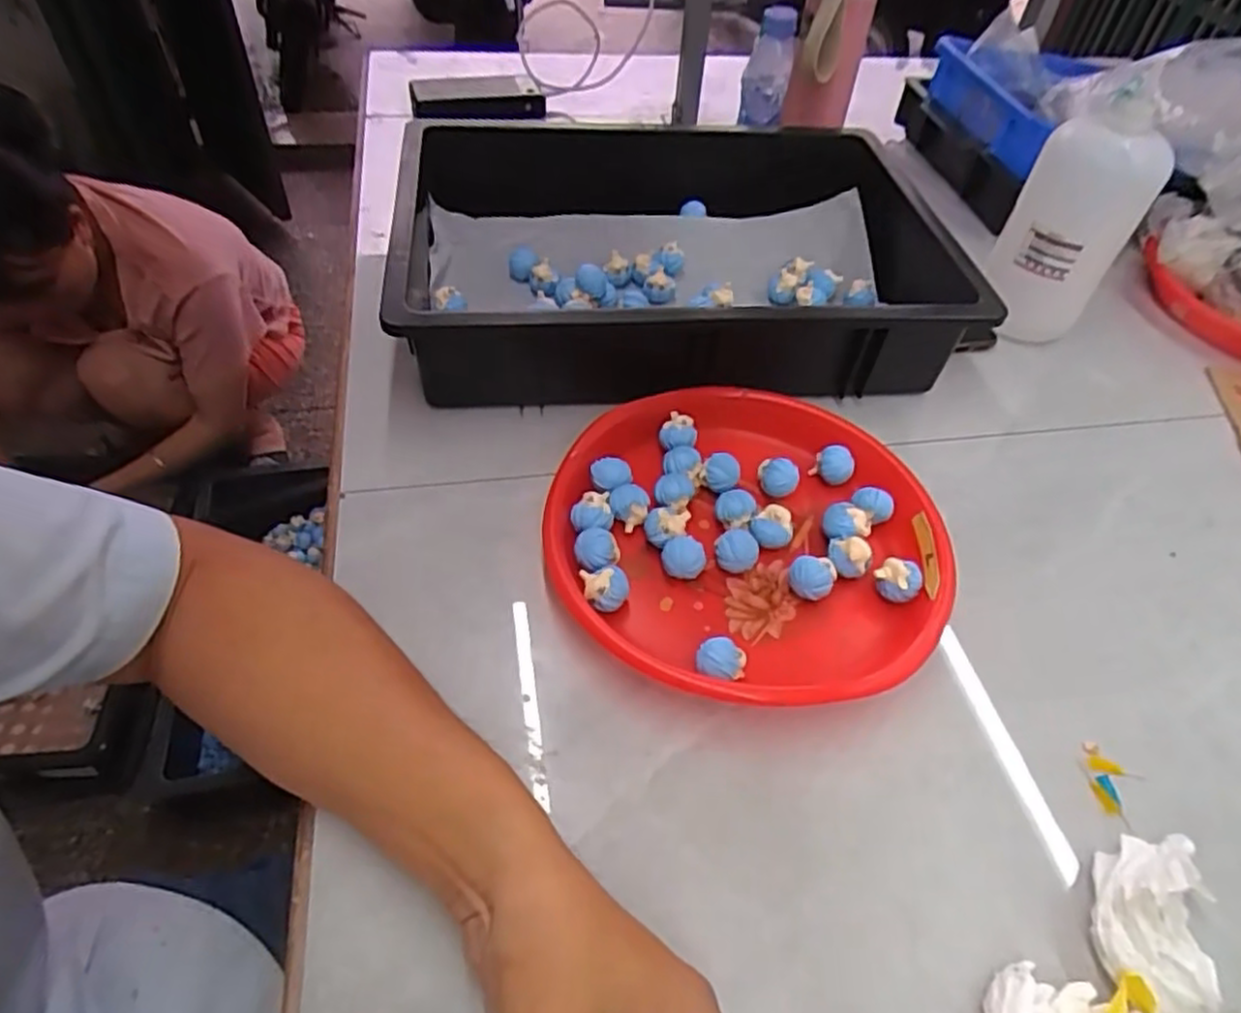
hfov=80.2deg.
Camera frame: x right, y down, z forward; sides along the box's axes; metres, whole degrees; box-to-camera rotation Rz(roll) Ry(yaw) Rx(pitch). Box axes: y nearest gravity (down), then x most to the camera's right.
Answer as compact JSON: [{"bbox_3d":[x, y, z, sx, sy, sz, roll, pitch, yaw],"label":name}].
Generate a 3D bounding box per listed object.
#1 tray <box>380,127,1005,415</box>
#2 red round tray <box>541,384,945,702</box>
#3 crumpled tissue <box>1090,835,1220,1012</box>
[{"bbox_3d":[0.042,-0.215,0.645,0.444,0.107,0.318,-7,49,-10],"label":"tray"},{"bbox_3d":[0.084,0.020,0.489,0.244,0.037,0.251,2,48,-2],"label":"red round tray"},{"bbox_3d":[0.253,0.197,0.349,0.048,0.033,0.081,10,48,4],"label":"crumpled tissue"}]

